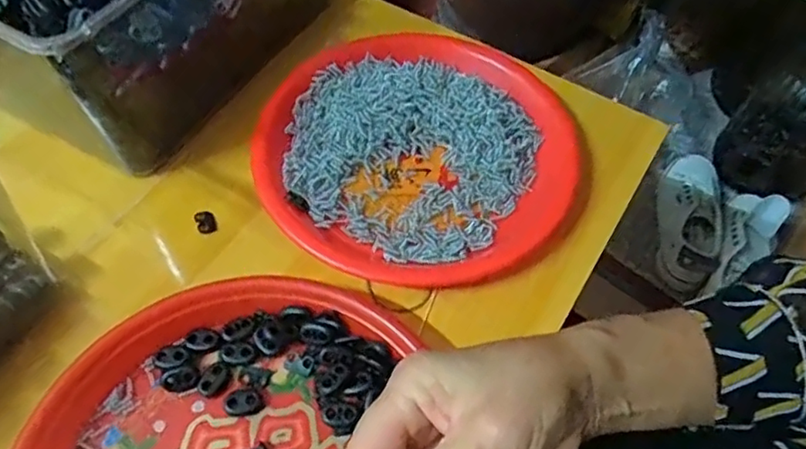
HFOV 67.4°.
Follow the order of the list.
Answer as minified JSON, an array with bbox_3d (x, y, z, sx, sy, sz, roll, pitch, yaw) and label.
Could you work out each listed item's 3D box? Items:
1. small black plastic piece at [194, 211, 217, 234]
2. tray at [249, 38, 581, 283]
[{"bbox_3d":[-0.137,-0.002,0.419,0.013,0.008,0.015,-21,59,-14],"label":"small black plastic piece"},{"bbox_3d":[0.011,-0.055,0.441,0.218,0.026,0.212,14,57,8],"label":"tray"}]

